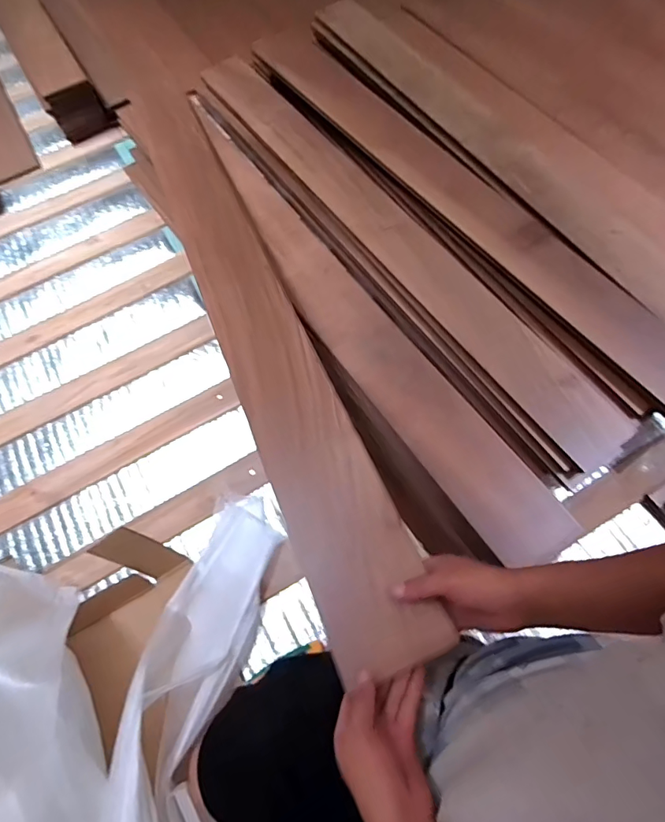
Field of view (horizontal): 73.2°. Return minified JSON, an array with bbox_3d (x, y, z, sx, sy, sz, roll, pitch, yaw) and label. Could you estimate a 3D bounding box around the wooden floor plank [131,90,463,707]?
[{"bbox_3d":[-0.157,-0.210,0.766,0.135,0.021,1.208,-22,63,-7],"label":"wooden floor plank"}]

